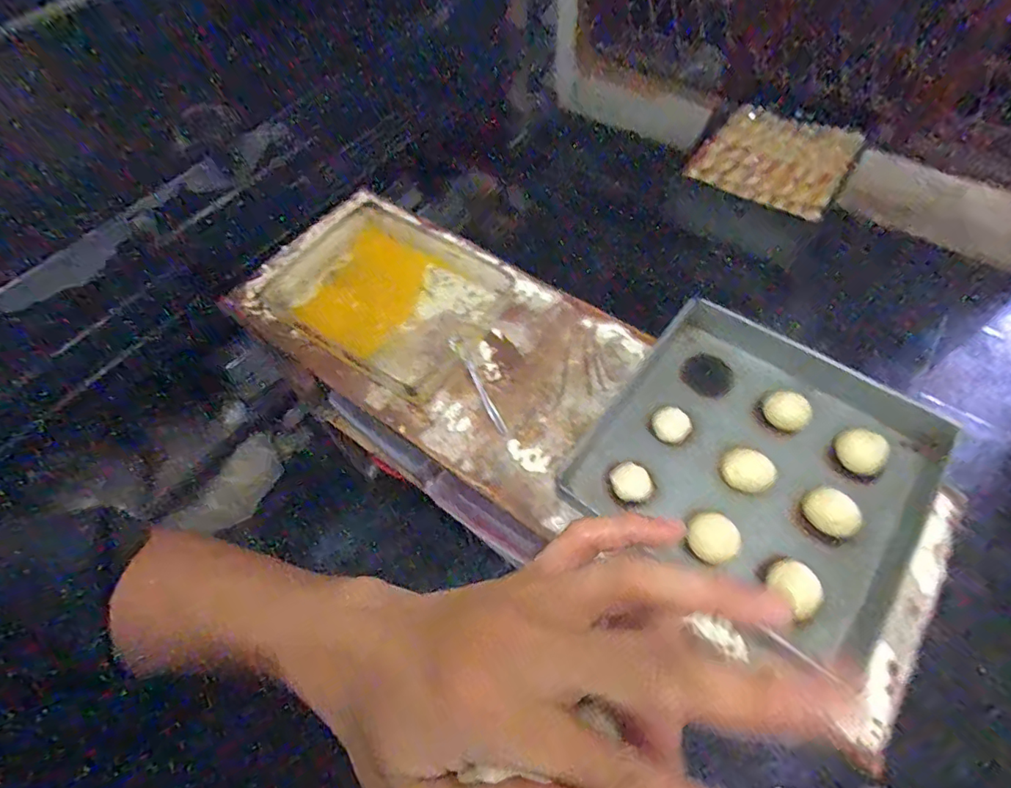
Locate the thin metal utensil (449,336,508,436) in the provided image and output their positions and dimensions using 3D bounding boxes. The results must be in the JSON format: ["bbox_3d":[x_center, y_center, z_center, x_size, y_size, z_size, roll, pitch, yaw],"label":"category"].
[{"bbox_3d":[-0.046,-0.014,0.861,0.020,0.020,0.184,-26,82,-12],"label":"thin metal utensil"}]

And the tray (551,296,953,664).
[{"bbox_3d":[0.381,0.093,0.789,0.430,0.078,0.441,33,65,23],"label":"tray"}]

